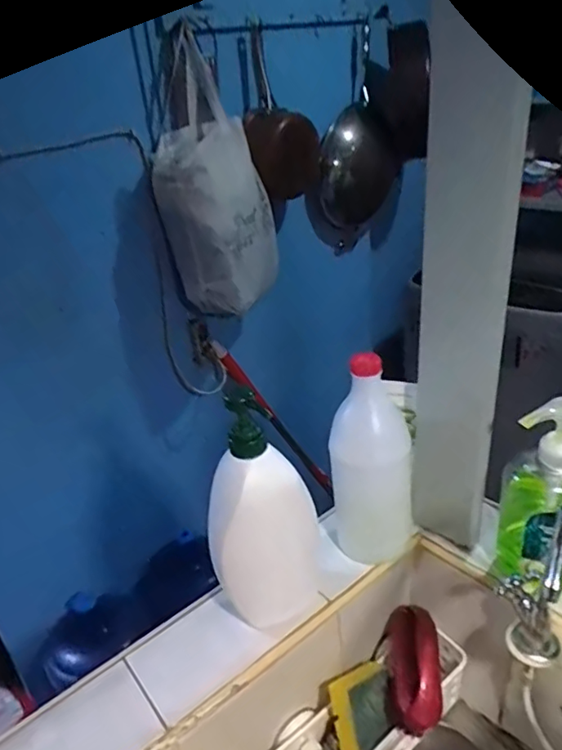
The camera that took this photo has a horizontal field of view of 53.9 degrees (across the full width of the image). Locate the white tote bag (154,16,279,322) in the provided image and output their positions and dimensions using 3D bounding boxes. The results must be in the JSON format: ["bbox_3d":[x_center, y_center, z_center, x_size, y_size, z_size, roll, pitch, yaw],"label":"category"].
[{"bbox_3d":[-0.151,-0.409,1.212,0.197,0.523,0.276,1,30,14],"label":"white tote bag"}]

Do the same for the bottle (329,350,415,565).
[{"bbox_3d":[0.099,0.092,0.598,0.085,0.241,0.070,0,30,12],"label":"bottle"}]

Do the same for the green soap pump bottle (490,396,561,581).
[{"bbox_3d":[0.262,0.124,0.540,0.093,0.201,0.086,12,34,29],"label":"green soap pump bottle"}]

